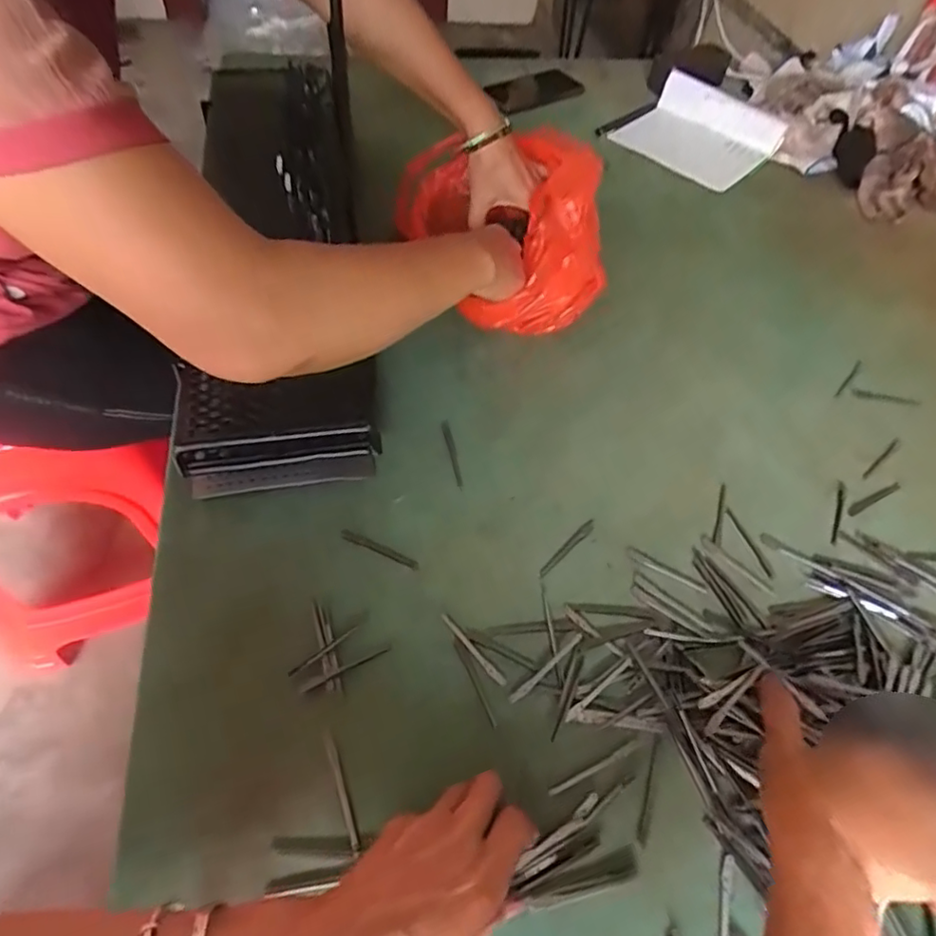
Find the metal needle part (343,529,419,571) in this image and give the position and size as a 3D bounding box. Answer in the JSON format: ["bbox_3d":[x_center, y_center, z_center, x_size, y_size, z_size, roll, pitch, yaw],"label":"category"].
[{"bbox_3d":[-0.068,0.062,0.460,0.065,0.004,0.008,21,57,10],"label":"metal needle part"}]

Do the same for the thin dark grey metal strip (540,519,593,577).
[{"bbox_3d":[0.079,0.063,0.472,0.008,0.004,0.066,41,62,21],"label":"thin dark grey metal strip"}]

